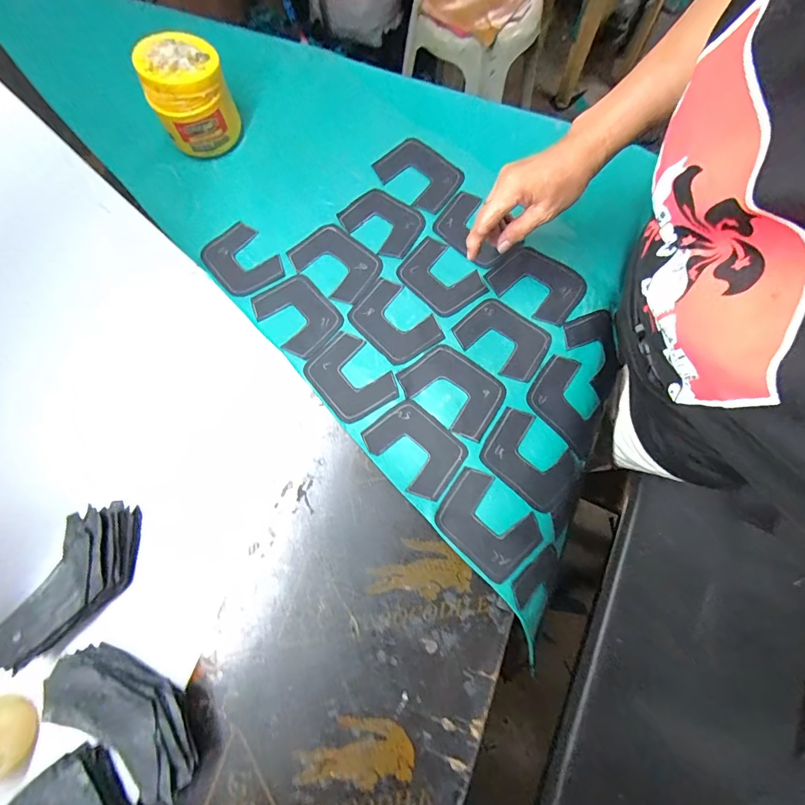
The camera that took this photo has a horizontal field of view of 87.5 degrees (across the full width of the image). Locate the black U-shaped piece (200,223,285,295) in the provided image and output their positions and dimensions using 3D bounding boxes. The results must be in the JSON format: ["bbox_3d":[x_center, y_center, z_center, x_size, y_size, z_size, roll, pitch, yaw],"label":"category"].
[{"bbox_3d":[-0.202,-0.178,0.525,0.075,0.006,0.098,-38,77,-9],"label":"black U-shaped piece"}]

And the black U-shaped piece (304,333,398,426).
[{"bbox_3d":[-0.061,-0.030,0.481,0.076,0.004,0.100,-37,77,-8],"label":"black U-shaped piece"}]

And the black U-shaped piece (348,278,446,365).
[{"bbox_3d":[-0.010,-0.095,0.498,0.074,0.004,0.105,-44,78,-10],"label":"black U-shaped piece"}]

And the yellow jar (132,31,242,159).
[{"bbox_3d":[-0.264,-0.381,0.528,0.093,0.102,0.093,0,75,1],"label":"yellow jar"}]

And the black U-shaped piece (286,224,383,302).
[{"bbox_3d":[-0.082,-0.176,0.526,0.108,0.007,0.078,41,79,11],"label":"black U-shaped piece"}]

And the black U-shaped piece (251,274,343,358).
[{"bbox_3d":[-0.126,-0.108,0.505,0.077,0.004,0.101,-40,78,-9],"label":"black U-shaped piece"}]

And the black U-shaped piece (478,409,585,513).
[{"bbox_3d":[0.140,0.065,0.463,0.107,0.035,0.082,40,79,11],"label":"black U-shaped piece"}]

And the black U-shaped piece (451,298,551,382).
[{"bbox_3d":[0.118,-0.078,0.493,0.103,0.004,0.074,38,79,10],"label":"black U-shaped piece"}]

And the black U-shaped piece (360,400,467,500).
[{"bbox_3d":[0.015,0.048,0.456,0.102,0.008,0.074,44,80,11],"label":"black U-shaped piece"}]

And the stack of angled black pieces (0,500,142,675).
[{"bbox_3d":[-0.313,0.177,0.404,0.068,0.046,0.156,27,77,8],"label":"stack of angled black pieces"}]

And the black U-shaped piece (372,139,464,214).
[{"bbox_3d":[0.023,-0.305,0.555,0.106,0.010,0.081,39,79,11],"label":"black U-shaped piece"}]

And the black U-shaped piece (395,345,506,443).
[{"bbox_3d":[0.057,-0.017,0.475,0.112,0.005,0.076,37,78,10],"label":"black U-shaped piece"}]

